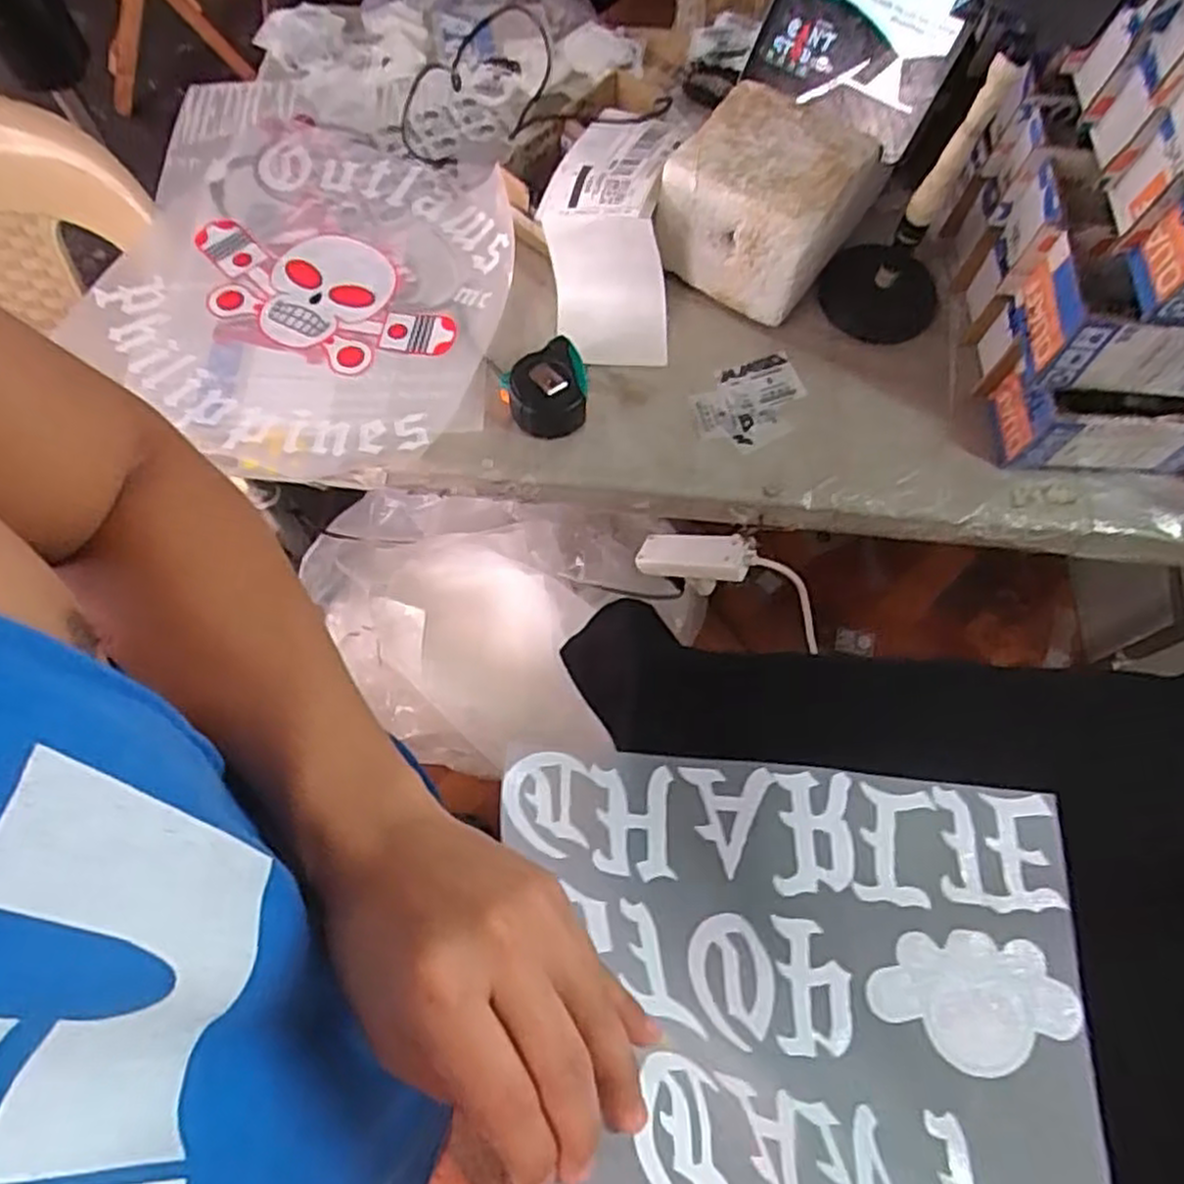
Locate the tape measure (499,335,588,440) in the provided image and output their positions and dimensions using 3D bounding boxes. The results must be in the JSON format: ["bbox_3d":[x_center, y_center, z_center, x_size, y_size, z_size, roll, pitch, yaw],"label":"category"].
[{"bbox_3d":[-0.037,-0.169,0.658,0.067,0.041,0.068,-25,71,-12],"label":"tape measure"}]

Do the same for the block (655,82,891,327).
[{"bbox_3d":[0.157,-0.351,0.702,0.142,0.114,0.144,35,71,12],"label":"block"}]

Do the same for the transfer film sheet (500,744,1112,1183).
[{"bbox_3d":[0.102,0.181,0.350,0.293,0.102,0.215,5,68,0],"label":"transfer film sheet"}]

